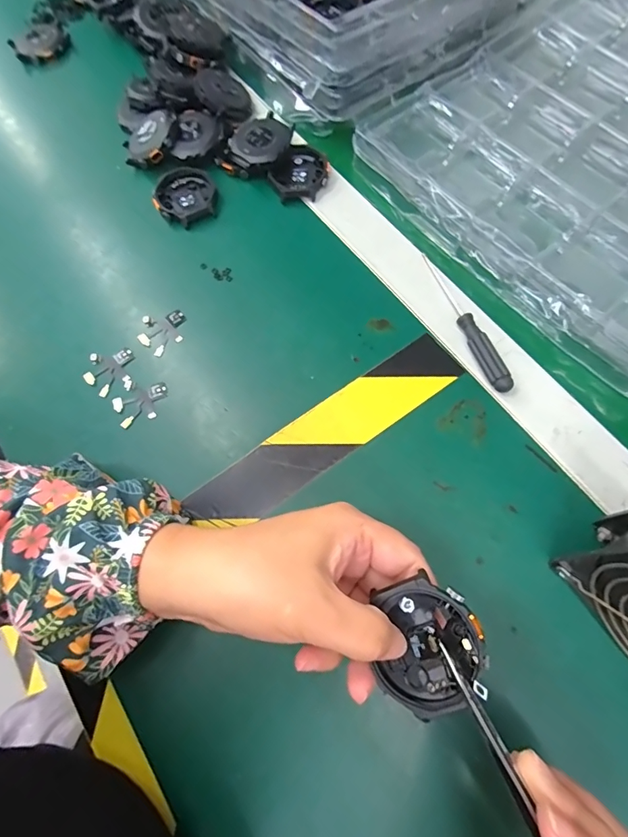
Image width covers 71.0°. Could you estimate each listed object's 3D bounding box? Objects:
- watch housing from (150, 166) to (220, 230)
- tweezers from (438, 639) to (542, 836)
[{"bbox_3d":[-0.104,-0.178,0.355,0.047,0.011,0.053,-14,68,-3],"label":"watch housing"},{"bbox_3d":[0.079,0.143,0.144,0.006,0.008,0.135,-24,57,-7],"label":"tweezers"}]

